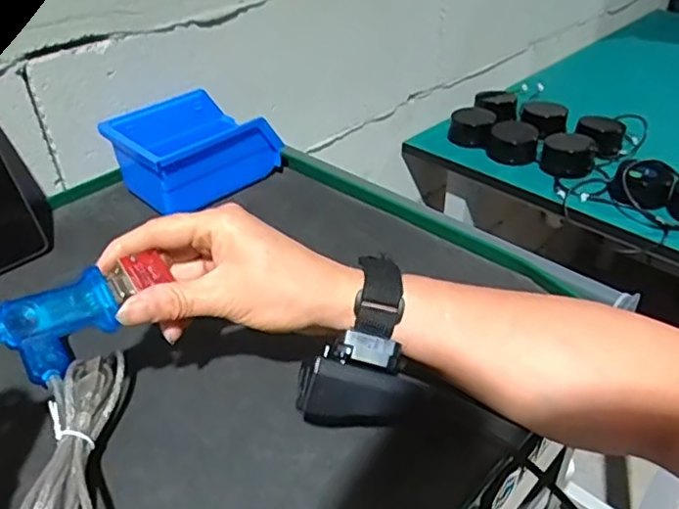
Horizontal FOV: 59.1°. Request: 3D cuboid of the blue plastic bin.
[{"bbox_3d":[-0.144,-0.103,0.596,0.137,0.069,0.111,-30,45,-32],"label":"blue plastic bin"}]

